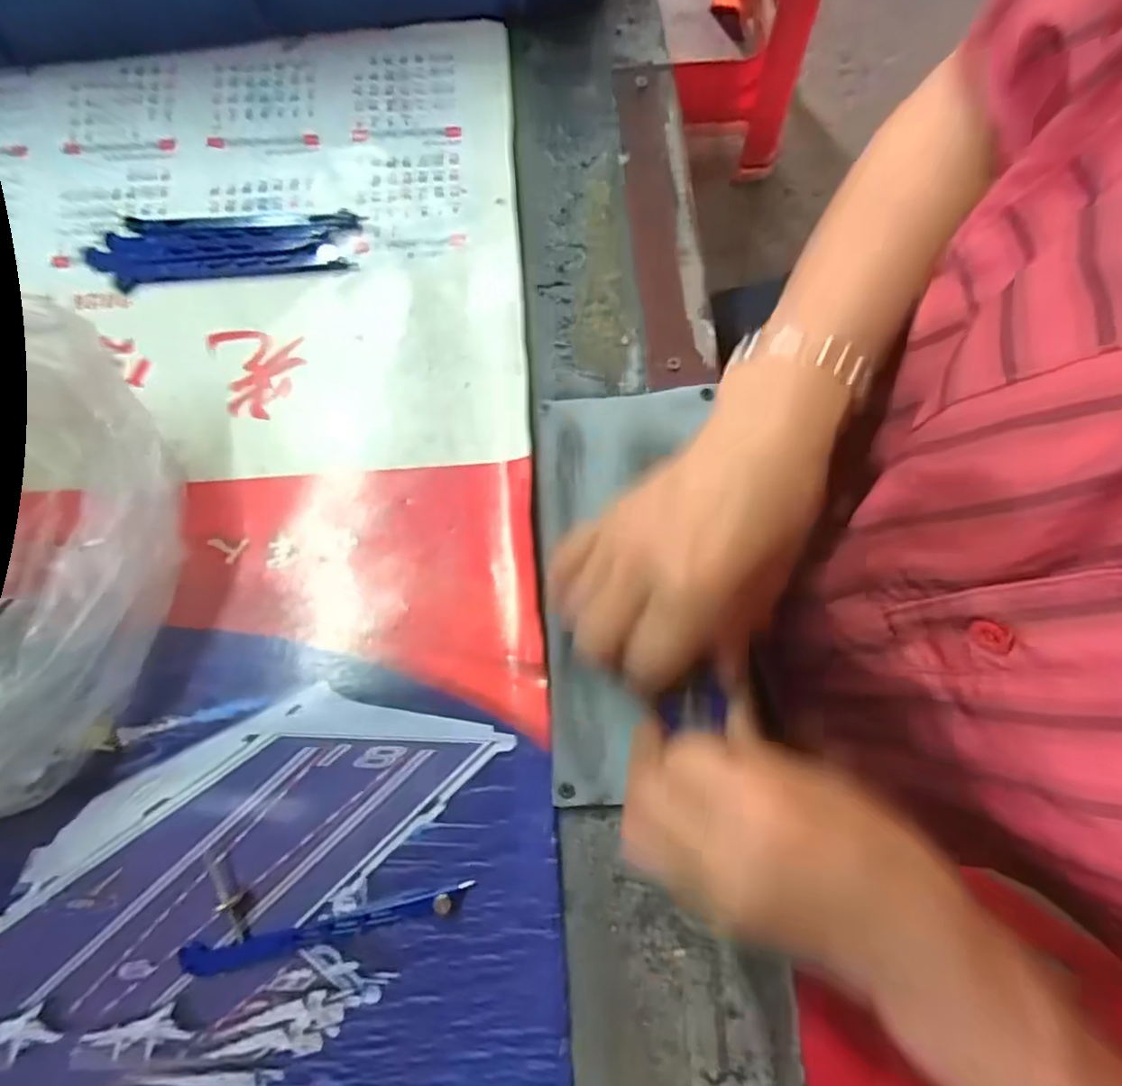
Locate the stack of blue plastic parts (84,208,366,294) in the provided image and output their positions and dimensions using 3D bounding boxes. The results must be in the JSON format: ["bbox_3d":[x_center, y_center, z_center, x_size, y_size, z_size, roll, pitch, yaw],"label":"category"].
[{"bbox_3d":[-0.183,-0.161,0.347,0.142,0.008,0.039,-6,78,-2],"label":"stack of blue plastic parts"}]

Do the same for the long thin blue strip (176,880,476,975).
[{"bbox_3d":[-0.102,0.170,0.279,0.127,0.008,0.013,-11,78,-3],"label":"long thin blue strip"}]

